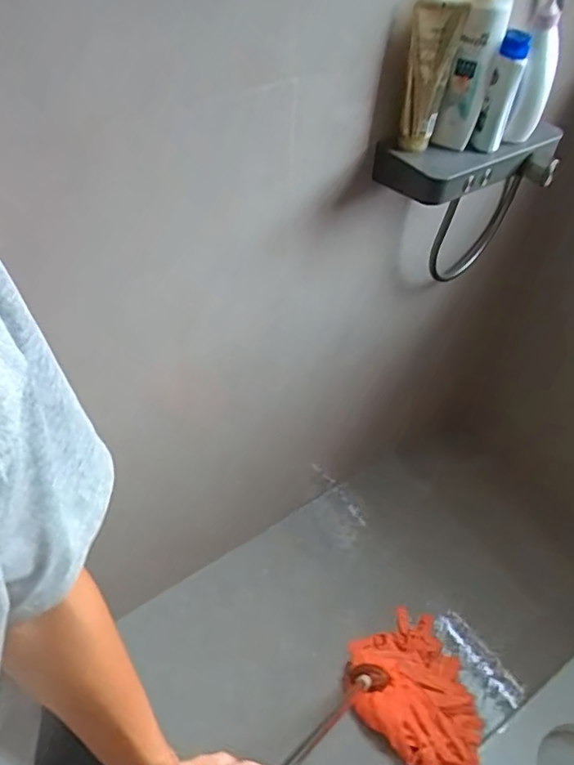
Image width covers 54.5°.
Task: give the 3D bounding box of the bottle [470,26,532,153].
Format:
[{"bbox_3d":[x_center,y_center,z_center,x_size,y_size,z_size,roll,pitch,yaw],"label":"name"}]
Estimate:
[{"bbox_3d":[0.321,-0.432,0.841,0.044,0.156,0.052,21,51,17],"label":"bottle"}]

